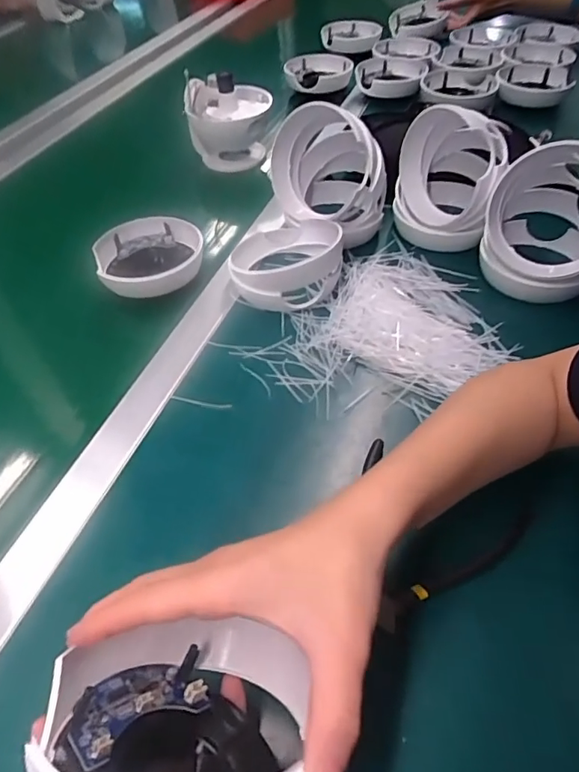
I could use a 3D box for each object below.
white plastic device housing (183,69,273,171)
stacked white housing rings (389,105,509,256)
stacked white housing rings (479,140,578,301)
[{"bbox_3d":[-0.084,-0.374,0.732,0.112,0.121,0.106,-7,49,-3],"label":"white plastic device housing"},{"bbox_3d":[0.172,-0.233,0.567,0.101,0.124,0.116,8,50,10],"label":"stacked white housing rings"},{"bbox_3d":[0.257,-0.164,0.499,0.112,0.129,0.111,21,53,20],"label":"stacked white housing rings"}]

